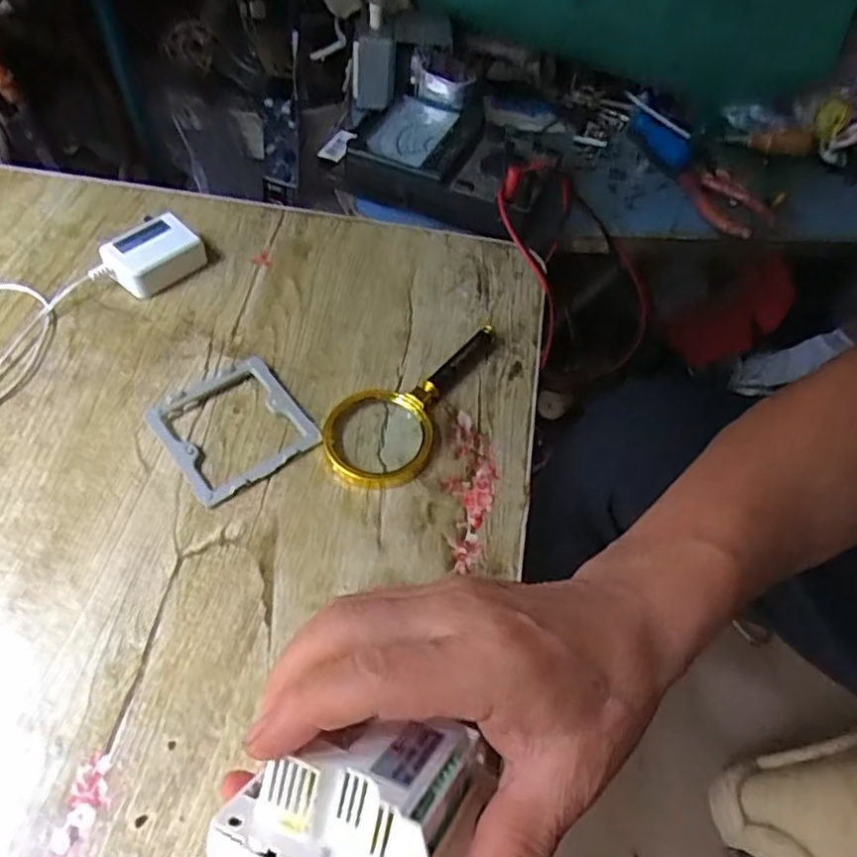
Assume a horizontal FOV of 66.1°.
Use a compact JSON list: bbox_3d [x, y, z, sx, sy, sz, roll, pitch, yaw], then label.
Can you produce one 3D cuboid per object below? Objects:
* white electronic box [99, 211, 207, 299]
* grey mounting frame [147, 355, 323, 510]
[{"bbox_3d":[-0.205,-0.128,0.490,0.044,0.029,0.062,40,62,22],"label":"white electronic box"},{"bbox_3d":[-0.123,-0.003,0.418,0.085,0.009,0.085,-33,63,-23],"label":"grey mounting frame"}]

